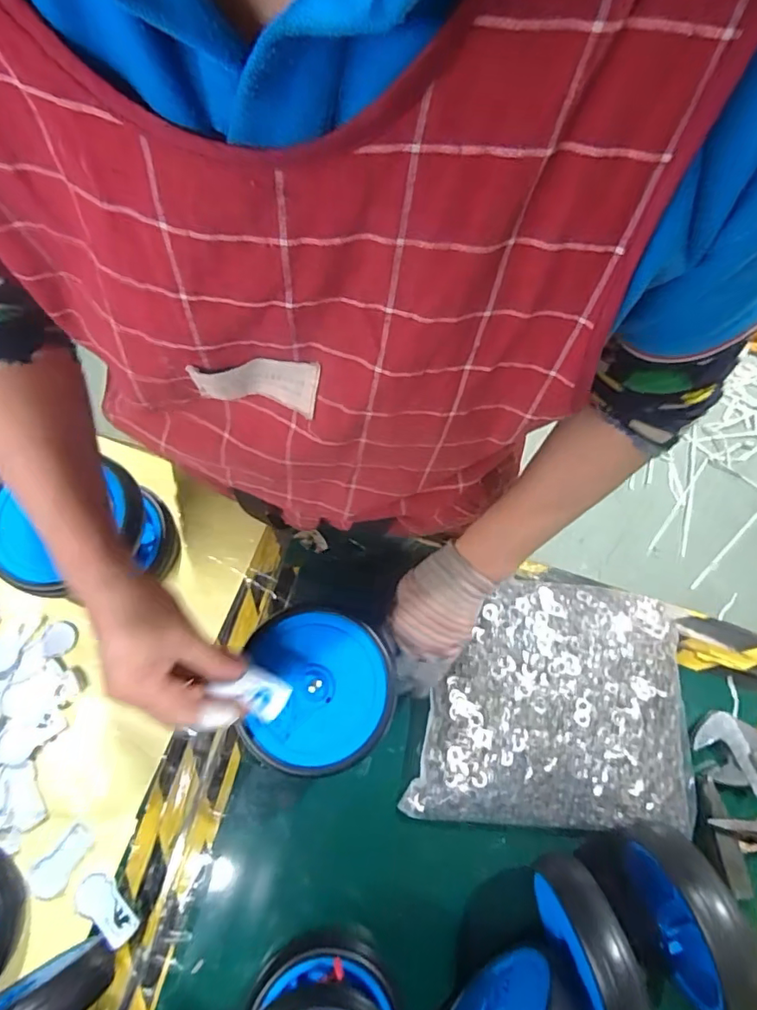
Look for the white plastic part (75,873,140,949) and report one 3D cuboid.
[{"bbox_3d":[-0.243,0.360,0.469,0.061,0.006,0.031,37,75,10],"label":"white plastic part"}]

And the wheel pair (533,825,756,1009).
[{"bbox_3d":[0.203,0.340,0.423,0.119,0.132,0.113,-12,73,-6],"label":"wheel pair"}]

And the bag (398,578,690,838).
[{"bbox_3d":[0.171,0.189,0.511,0.251,0.055,0.224,6,72,0],"label":"bag"}]

